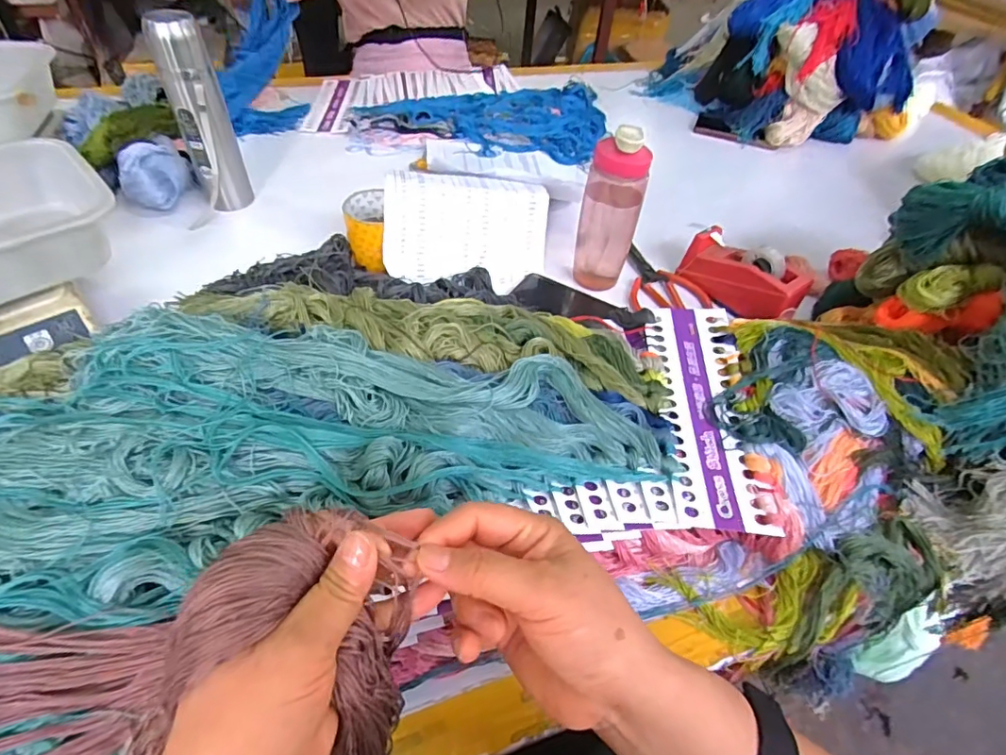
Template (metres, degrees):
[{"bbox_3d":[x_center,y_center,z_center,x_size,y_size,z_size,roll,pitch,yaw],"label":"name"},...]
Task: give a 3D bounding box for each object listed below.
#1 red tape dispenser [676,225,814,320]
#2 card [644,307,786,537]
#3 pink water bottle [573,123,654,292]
[{"bbox_3d":[0.310,-0.132,0.681,0.062,0.066,0.155,-30,57,-28],"label":"red tape dispenser"},{"bbox_3d":[0.184,0.022,0.484,0.078,0.011,0.243,5,52,-2],"label":"card"},{"bbox_3d":[0.134,-0.204,0.642,0.067,0.202,0.061,18,49,11],"label":"pink water bottle"}]

